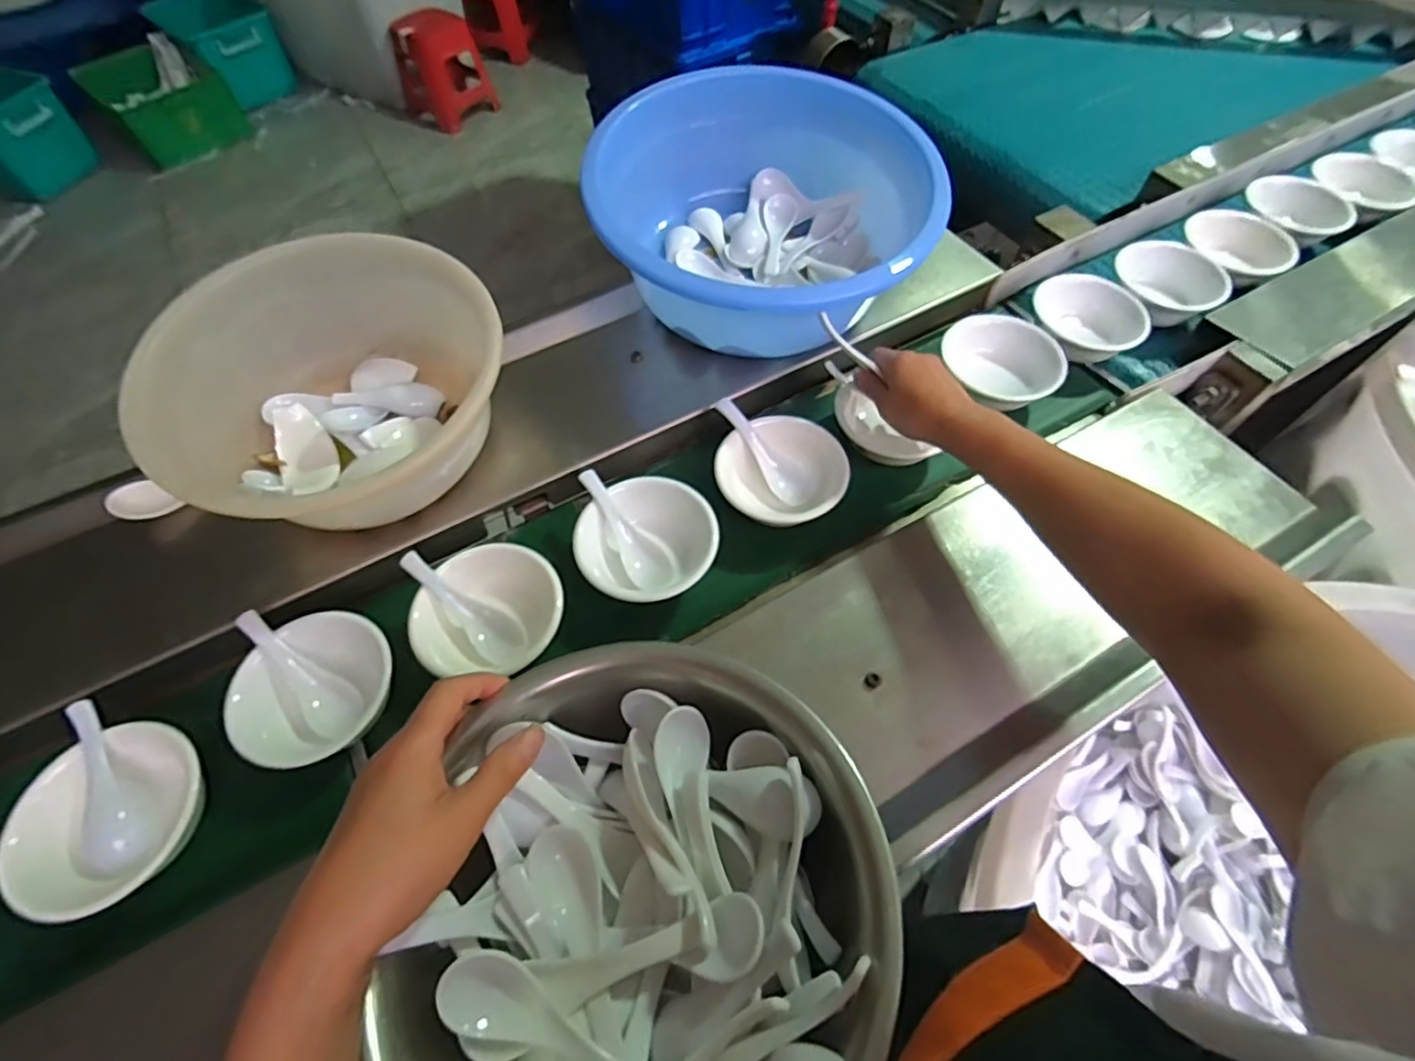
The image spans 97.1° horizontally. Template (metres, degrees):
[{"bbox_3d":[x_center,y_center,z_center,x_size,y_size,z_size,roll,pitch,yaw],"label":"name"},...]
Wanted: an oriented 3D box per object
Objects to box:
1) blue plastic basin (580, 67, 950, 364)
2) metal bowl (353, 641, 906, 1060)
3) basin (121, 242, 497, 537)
[{"bbox_3d":[0.051,-0.326,0.646,0.318,0.140,0.318,0,67,-1],"label":"blue plastic basin"},{"bbox_3d":[-0.028,0.184,0.318,0.222,0.079,0.241,-1,58,2],"label":"metal bowl"},{"bbox_3d":[-0.296,-0.113,0.512,0.264,0.120,0.236,-36,60,-16],"label":"basin"}]

